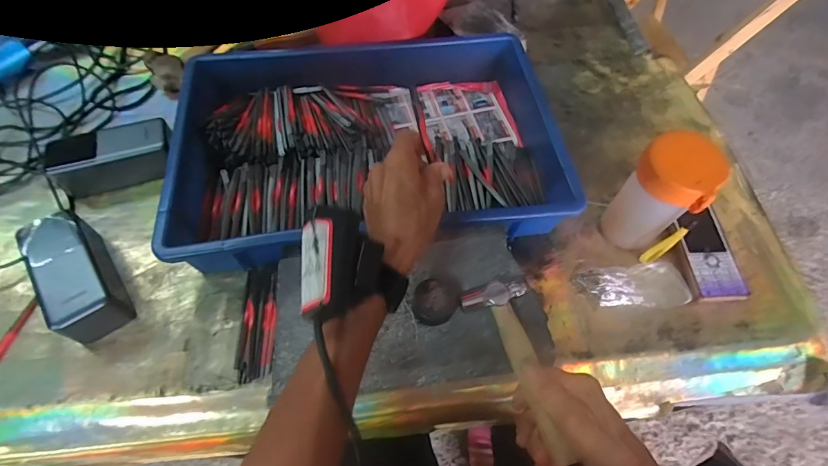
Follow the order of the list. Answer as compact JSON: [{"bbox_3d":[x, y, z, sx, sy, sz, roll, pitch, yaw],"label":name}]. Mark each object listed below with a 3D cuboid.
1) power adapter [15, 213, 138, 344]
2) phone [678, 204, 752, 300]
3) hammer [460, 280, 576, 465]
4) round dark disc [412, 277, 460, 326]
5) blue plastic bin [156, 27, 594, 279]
[{"bbox_3d":[-0.335,0.042,0.415,0.057,0.051,0.131,-36,69,-18],"label":"power adapter"},{"bbox_3d":[0.330,0.023,0.467,0.051,0.016,0.110,0,63,-1],"label":"phone"},{"bbox_3d":[0.091,0.111,0.348,0.059,0.023,0.150,-14,61,-9],"label":"hammer"},{"bbox_3d":[0.020,0.062,0.374,0.041,0.024,0.041,1,60,-1],"label":"round dark disc"},{"bbox_3d":[-0.053,-0.110,0.501,0.419,0.074,0.288,-6,63,-5],"label":"blue plastic bin"}]

